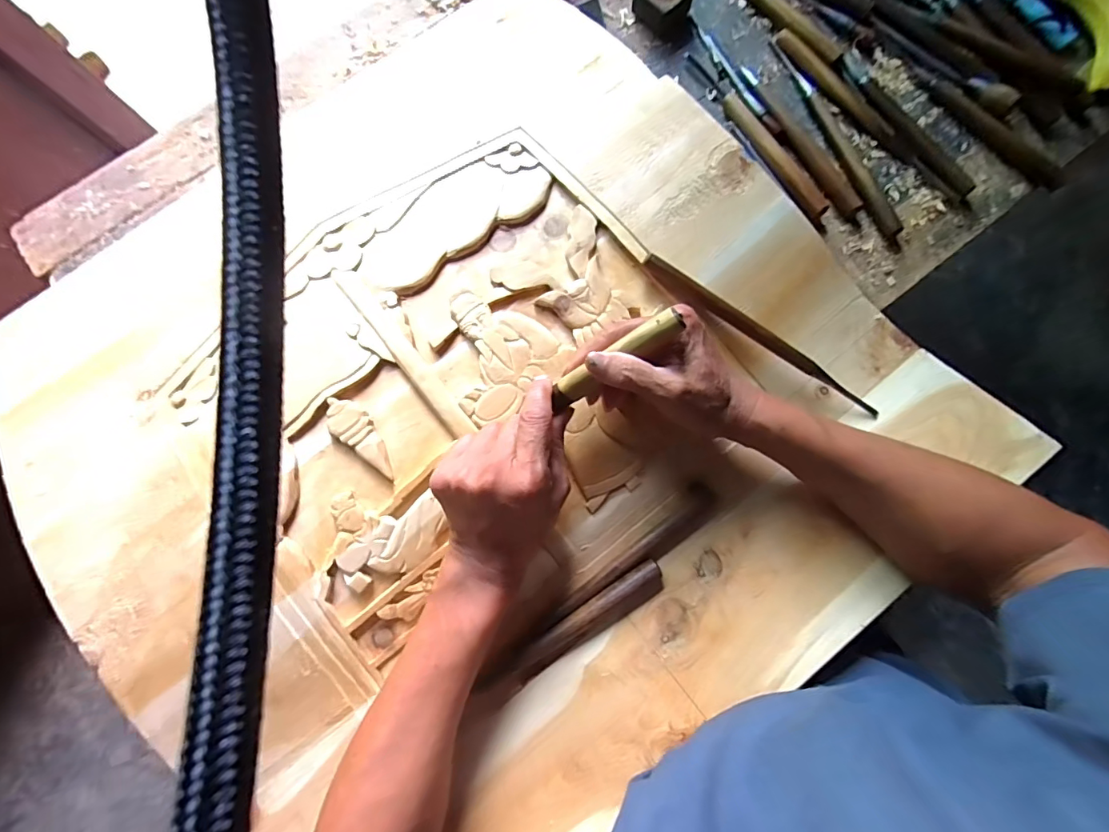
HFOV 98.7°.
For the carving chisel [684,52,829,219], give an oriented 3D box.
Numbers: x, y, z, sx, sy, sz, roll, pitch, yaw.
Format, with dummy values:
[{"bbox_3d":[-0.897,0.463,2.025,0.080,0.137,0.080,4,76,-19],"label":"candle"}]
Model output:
[{"bbox_3d":[0.205,-0.295,0.486,0.024,0.022,0.224,-31,81,-4],"label":"carving chisel"}]

